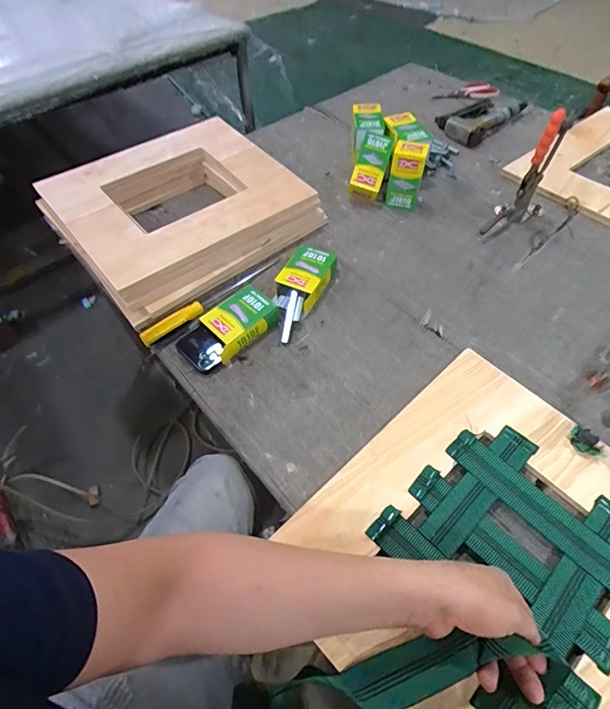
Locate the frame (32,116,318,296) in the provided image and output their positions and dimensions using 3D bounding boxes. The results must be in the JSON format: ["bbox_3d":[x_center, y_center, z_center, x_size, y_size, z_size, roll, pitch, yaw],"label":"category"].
[{"bbox_3d":[-0.259,-0.325,0.820,0.424,0.043,0.401,-33,60,-19],"label":"frame"}]

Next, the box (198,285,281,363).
[{"bbox_3d":[-0.113,-0.055,0.687,0.087,0.034,0.130,37,64,25],"label":"box"}]

